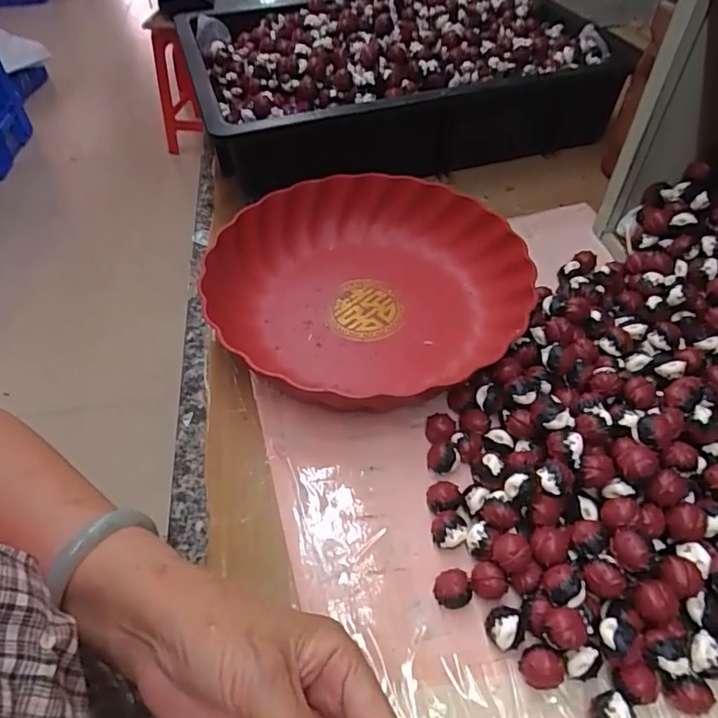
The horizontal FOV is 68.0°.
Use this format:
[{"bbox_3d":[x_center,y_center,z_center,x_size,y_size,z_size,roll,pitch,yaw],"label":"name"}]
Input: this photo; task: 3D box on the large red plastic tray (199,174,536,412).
[{"bbox_3d":[0.008,-0.061,0.412,0.234,0.048,0.229,-27,54,-20],"label":"large red plastic tray"}]

